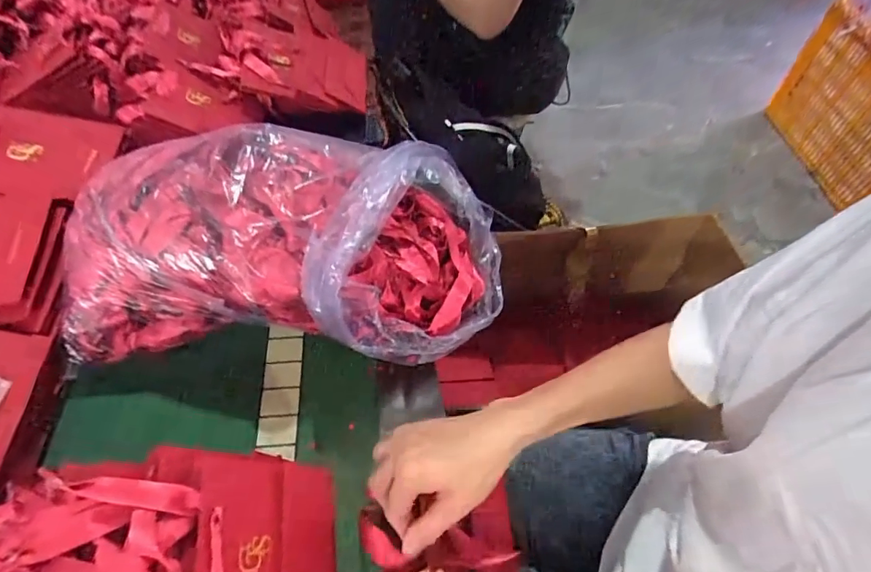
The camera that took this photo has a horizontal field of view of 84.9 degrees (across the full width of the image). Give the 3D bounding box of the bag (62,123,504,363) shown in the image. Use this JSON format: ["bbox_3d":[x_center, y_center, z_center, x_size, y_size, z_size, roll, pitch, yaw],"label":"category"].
[{"bbox_3d":[-0.141,-0.047,0.501,0.446,0.165,0.231,2,53,-4],"label":"bag"}]

